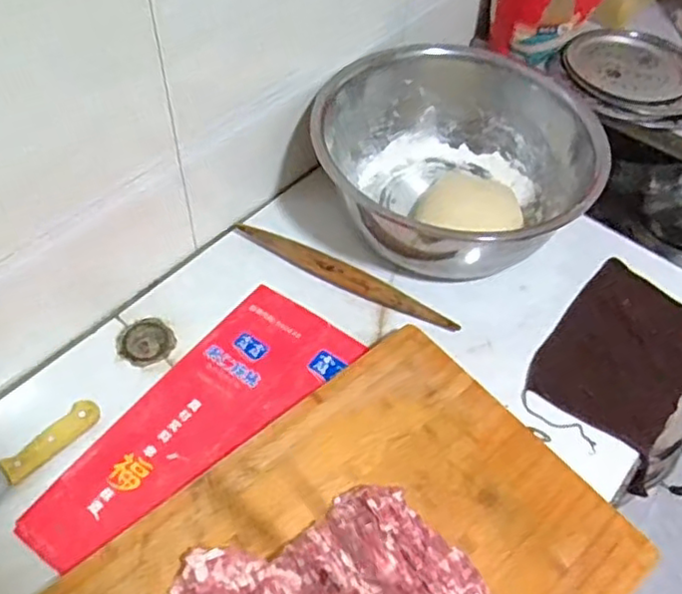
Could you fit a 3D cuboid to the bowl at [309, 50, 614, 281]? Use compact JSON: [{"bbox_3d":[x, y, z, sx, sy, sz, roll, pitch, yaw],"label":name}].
[{"bbox_3d":[0.165,-0.190,0.957,0.369,0.191,0.369,1,52,-2],"label":"bowl"}]

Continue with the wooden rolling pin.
[{"bbox_3d":[0.000,-0.028,0.887,0.326,0.026,0.029,25,55,16],"label":"wooden rolling pin"}]

